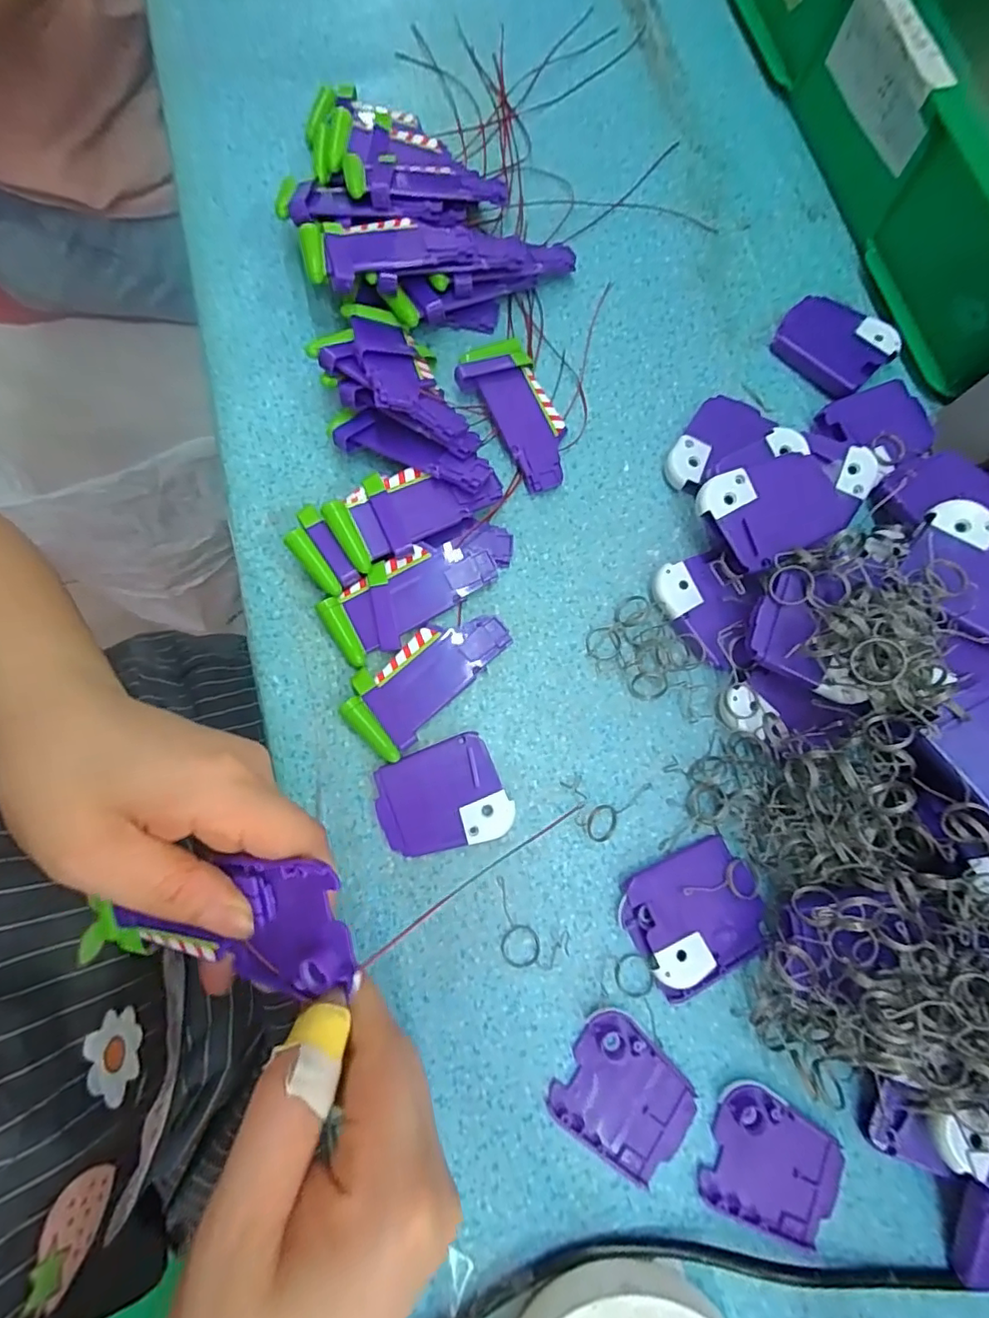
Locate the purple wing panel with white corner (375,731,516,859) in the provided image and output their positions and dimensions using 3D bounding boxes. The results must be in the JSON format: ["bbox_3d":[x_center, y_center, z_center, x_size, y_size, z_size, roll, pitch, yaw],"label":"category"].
[{"bbox_3d":[-0.026,0.070,0.277,0.061,0.006,0.051,-21,80,-5],"label":"purple wing panel with white corner"}]

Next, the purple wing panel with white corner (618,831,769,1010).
[{"bbox_3d":[0.096,0.123,0.266,0.064,0.013,0.058,-23,81,-6],"label":"purple wing panel with white corner"}]

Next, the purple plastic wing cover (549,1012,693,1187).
[{"bbox_3d":[0.060,0.198,0.254,0.060,0.004,0.053,35,80,5],"label":"purple plastic wing cover"}]

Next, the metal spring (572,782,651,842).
[{"bbox_3d":[0.063,0.078,0.280,0.043,0.004,0.016,-23,81,-6],"label":"metal spring"}]

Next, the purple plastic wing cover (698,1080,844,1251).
[{"bbox_3d":[0.125,0.225,0.249,0.059,0.005,0.051,25,80,3],"label":"purple plastic wing cover"}]

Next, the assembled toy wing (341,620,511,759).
[{"bbox_3d":[-0.035,0.007,0.286,0.041,0.010,0.087,43,81,6],"label":"assembled toy wing"}]

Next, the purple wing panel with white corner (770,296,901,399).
[{"bbox_3d":[0.199,-0.186,0.330,0.061,0.014,0.047,41,81,6],"label":"purple wing panel with white corner"}]

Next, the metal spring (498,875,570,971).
[{"bbox_3d":[0.012,0.131,0.267,0.046,0.004,0.028,38,81,6],"label":"metal spring"}]

